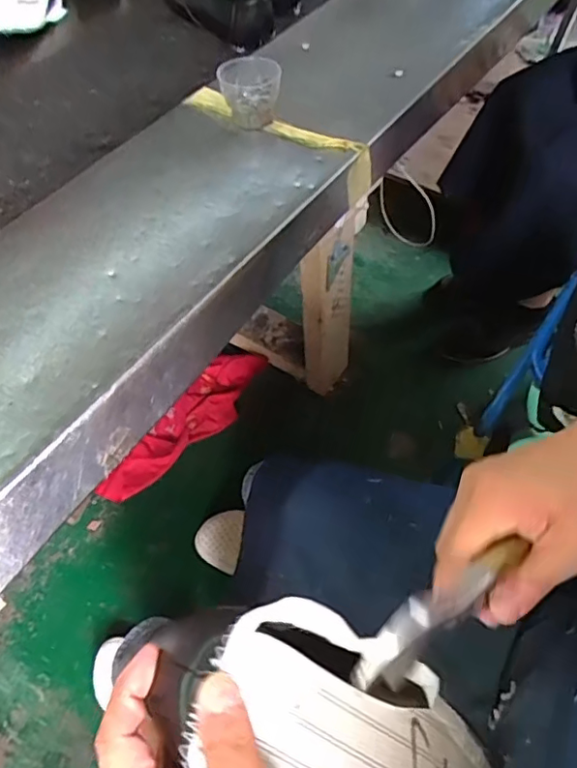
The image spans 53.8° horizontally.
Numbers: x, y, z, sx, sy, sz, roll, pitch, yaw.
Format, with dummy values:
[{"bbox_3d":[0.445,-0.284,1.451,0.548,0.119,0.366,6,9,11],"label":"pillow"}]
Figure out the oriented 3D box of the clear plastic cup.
[{"bbox_3d":[-0.038,-0.301,0.586,0.061,0.054,0.052,-5,55,-1],"label":"clear plastic cup"}]

